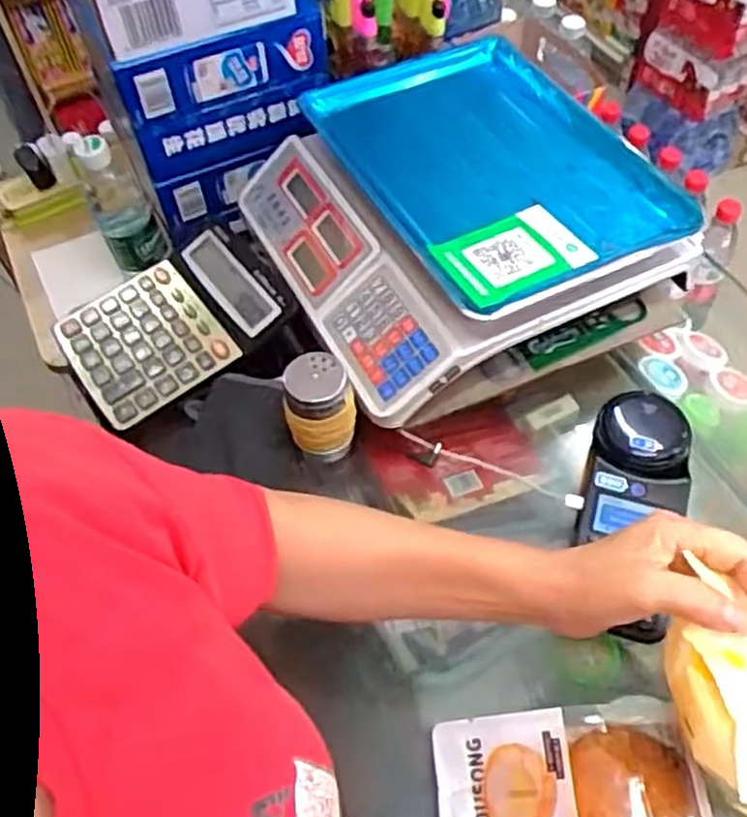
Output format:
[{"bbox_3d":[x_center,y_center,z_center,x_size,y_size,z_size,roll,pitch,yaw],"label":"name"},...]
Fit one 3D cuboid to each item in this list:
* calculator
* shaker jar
[{"bbox_3d":[-0.184,-0.087,0.721,0.207,0.030,0.150,-32,60,-18],"label":"calculator"},{"bbox_3d":[-0.042,0.001,0.625,0.051,0.082,0.049,-1,55,2],"label":"shaker jar"}]

